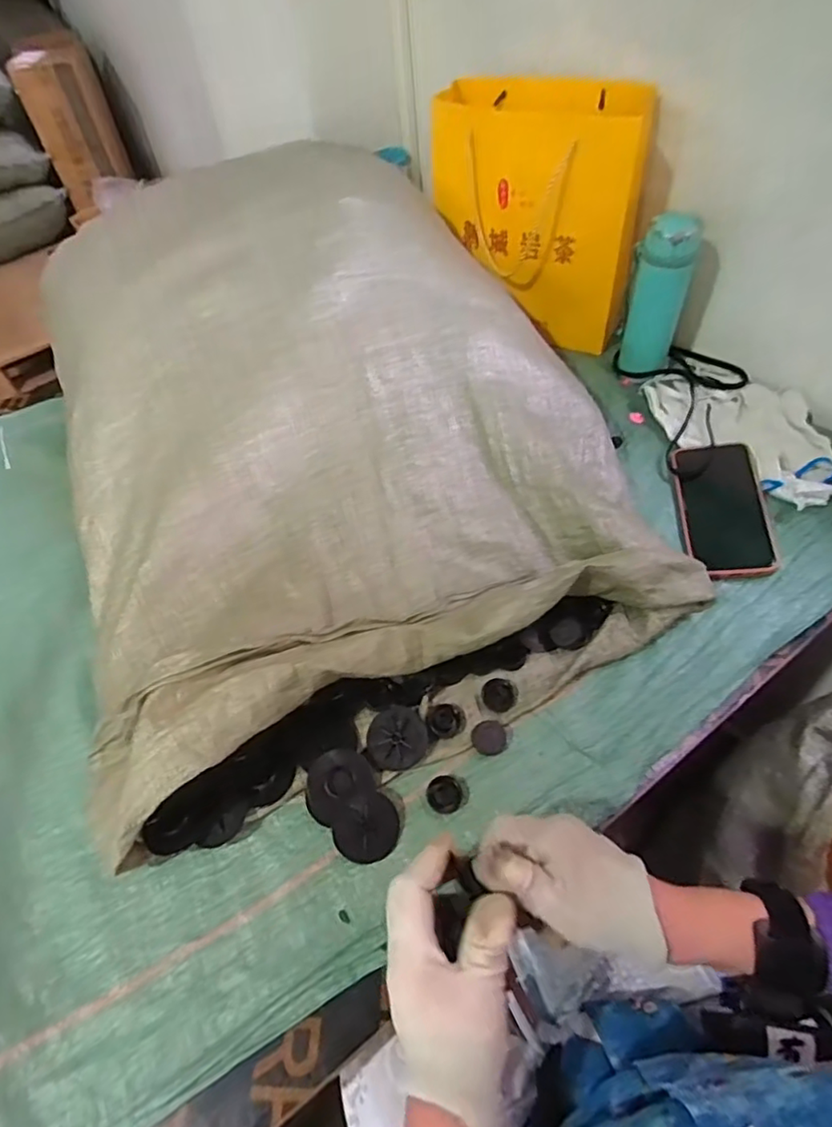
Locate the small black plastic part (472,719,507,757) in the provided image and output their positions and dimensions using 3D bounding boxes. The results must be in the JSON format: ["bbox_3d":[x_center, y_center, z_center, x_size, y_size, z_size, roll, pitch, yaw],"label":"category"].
[{"bbox_3d":[0.060,0.145,0.488,0.028,0.020,0.027,-3,54,4],"label":"small black plastic part"}]

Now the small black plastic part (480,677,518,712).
[{"bbox_3d":[0.073,0.113,0.511,0.029,0.006,0.028,-3,54,4],"label":"small black plastic part"}]

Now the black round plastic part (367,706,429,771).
[{"bbox_3d":[-0.016,0.144,0.490,0.049,0.011,0.048,-3,54,4],"label":"black round plastic part"}]

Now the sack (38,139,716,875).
[{"bbox_3d":[-0.078,-0.107,0.559,0.518,0.215,0.548,-23,56,-10],"label":"sack"}]

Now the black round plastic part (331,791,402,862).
[{"bbox_3d":[-0.039,0.205,0.459,0.050,0.014,0.050,3,67,-6],"label":"black round plastic part"}]

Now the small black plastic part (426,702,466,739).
[{"bbox_3d":[0.026,0.132,0.500,0.031,0.011,0.027,-37,59,-19],"label":"small black plastic part"}]

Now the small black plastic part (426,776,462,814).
[{"bbox_3d":[0.022,0.184,0.470,0.028,0.013,0.027,-3,54,4],"label":"small black plastic part"}]

